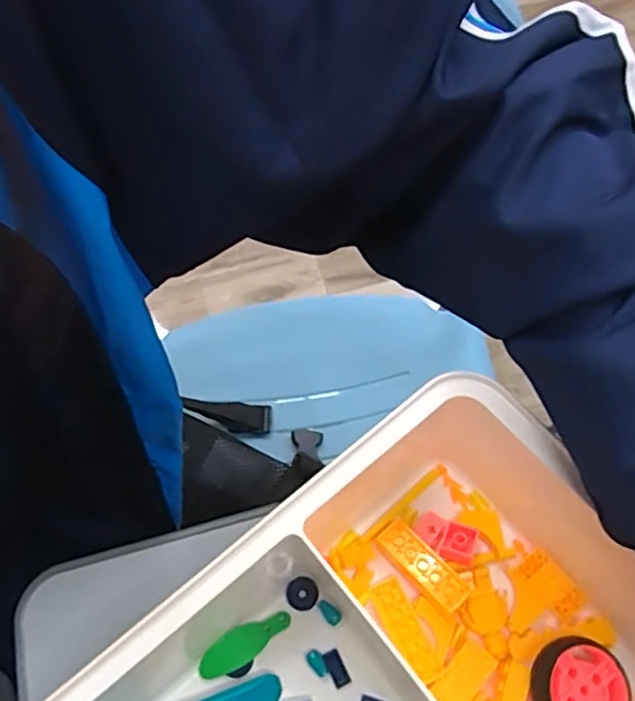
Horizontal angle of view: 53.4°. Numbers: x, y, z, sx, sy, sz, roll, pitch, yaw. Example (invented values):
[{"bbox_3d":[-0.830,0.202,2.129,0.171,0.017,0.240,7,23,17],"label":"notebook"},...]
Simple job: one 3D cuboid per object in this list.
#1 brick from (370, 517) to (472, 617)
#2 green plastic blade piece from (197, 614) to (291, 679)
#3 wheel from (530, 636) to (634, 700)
[{"bbox_3d":[0.050,0.103,0.302,0.048,0.012,0.017,41,68,21],"label":"brick"},{"bbox_3d":[-0.034,0.135,0.292,0.045,0.004,0.016,-24,62,-13],"label":"green plastic blade piece"},{"bbox_3d":[0.113,0.147,0.272,0.040,0.016,0.039,0,60,1],"label":"wheel"}]

